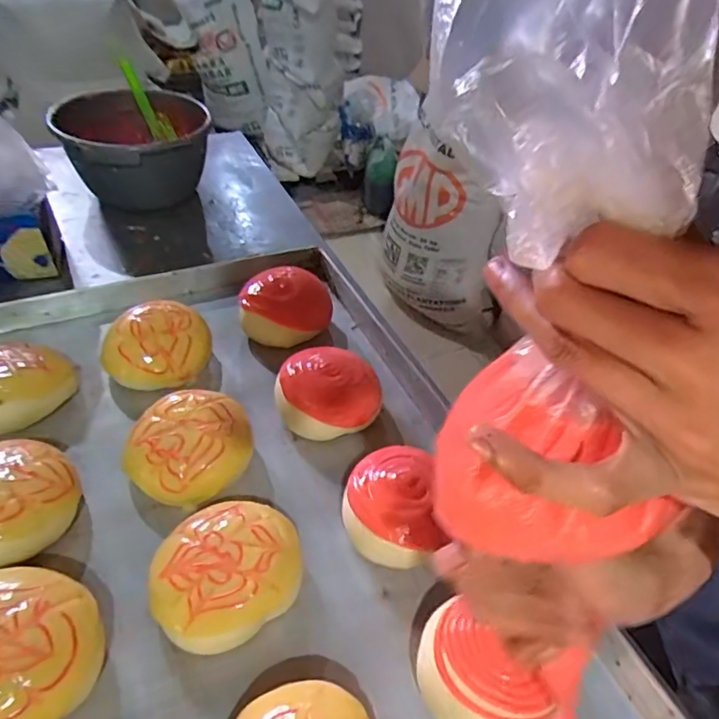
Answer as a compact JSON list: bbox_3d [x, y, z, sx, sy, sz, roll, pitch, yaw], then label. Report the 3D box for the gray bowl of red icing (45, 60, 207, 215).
[{"bbox_3d":[-0.302,-0.278,0.725,0.176,0.126,0.187,-6,46,-14],"label":"gray bowl of red icing"}]

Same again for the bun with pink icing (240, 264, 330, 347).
[{"bbox_3d":[-0.080,-0.060,0.565,0.096,0.056,0.080,-6,46,-14],"label":"bun with pink icing"}]

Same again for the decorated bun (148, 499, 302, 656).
[{"bbox_3d":[-0.090,0.142,0.360,0.099,0.043,0.091,4,45,-4],"label":"decorated bun"}]

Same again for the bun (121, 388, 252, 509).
[{"bbox_3d":[-0.139,0.068,0.435,0.098,0.045,0.095,2,45,-5],"label":"bun"}]

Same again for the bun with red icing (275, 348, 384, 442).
[{"bbox_3d":[-0.027,0.031,0.481,0.095,0.047,0.086,1,45,-7],"label":"bun with red icing"}]

